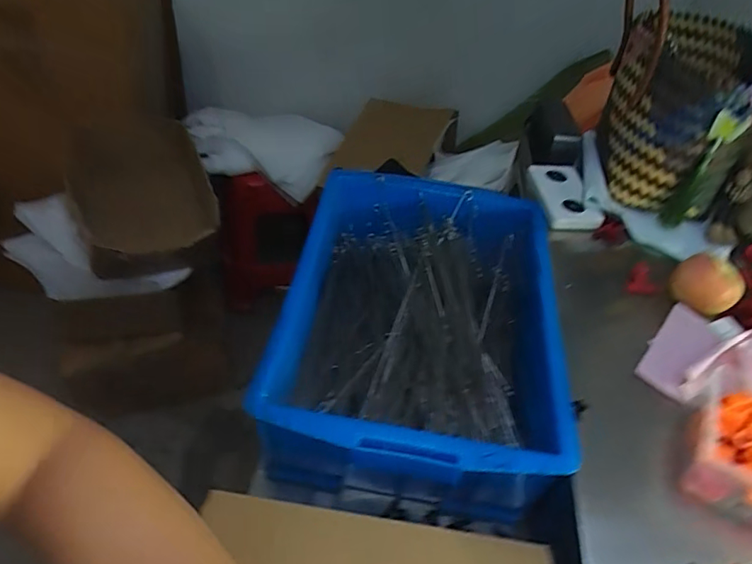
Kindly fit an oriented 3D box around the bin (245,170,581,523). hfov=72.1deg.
[{"bbox_3d":[0.053,0.040,0.646,0.290,0.153,0.431,9,44,2],"label":"bin"}]

